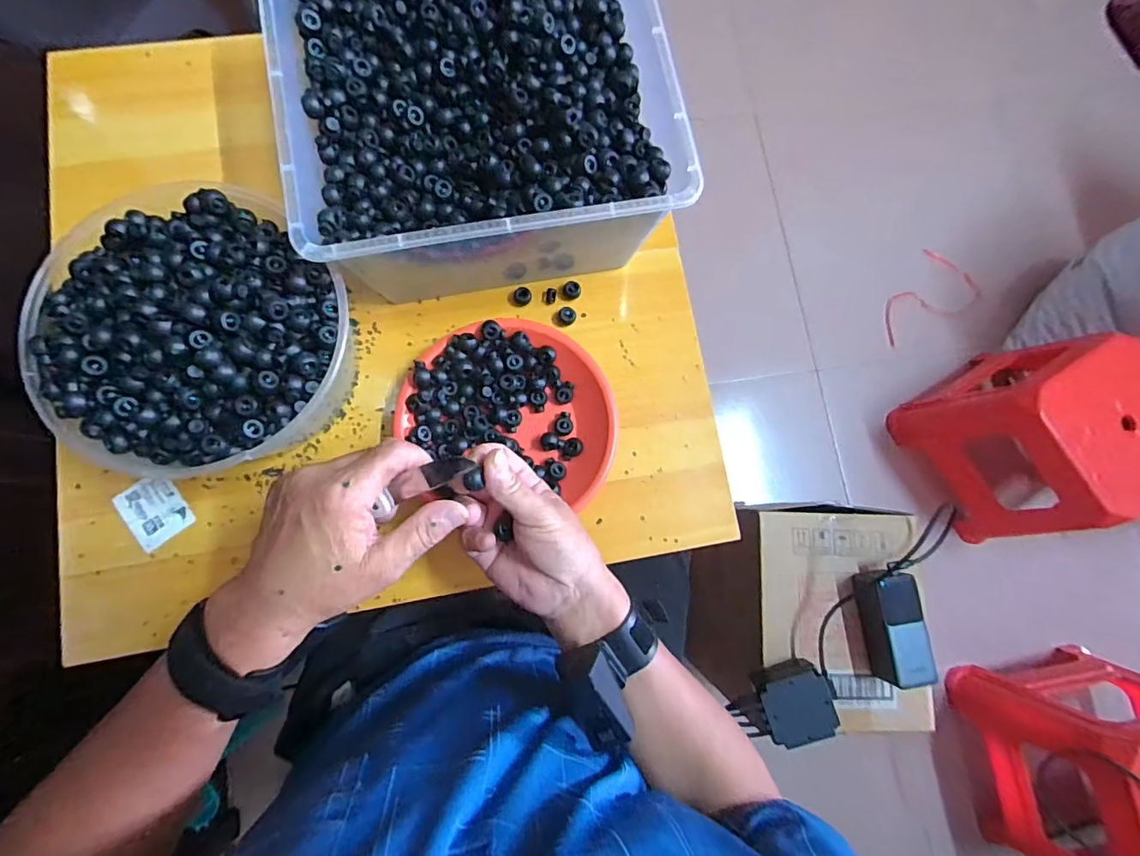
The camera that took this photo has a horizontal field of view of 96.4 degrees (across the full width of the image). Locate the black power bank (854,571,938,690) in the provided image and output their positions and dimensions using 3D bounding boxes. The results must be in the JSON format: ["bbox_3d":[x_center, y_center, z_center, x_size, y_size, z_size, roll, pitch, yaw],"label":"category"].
[{"bbox_3d":[0.406,0.249,0.643,0.055,0.058,0.137,-9,82,-6],"label":"black power bank"}]

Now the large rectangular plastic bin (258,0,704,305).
[{"bbox_3d":[-0.079,-0.277,0.460,0.299,0.146,0.296,-11,82,-6],"label":"large rectangular plastic bin"}]

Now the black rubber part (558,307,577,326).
[{"bbox_3d":[-0.003,-0.112,0.510,0.018,0.010,0.016,18,80,-2],"label":"black rubber part"}]

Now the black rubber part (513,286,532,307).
[{"bbox_3d":[-0.047,-0.132,0.508,0.018,0.008,0.018,1,81,-4],"label":"black rubber part"}]

